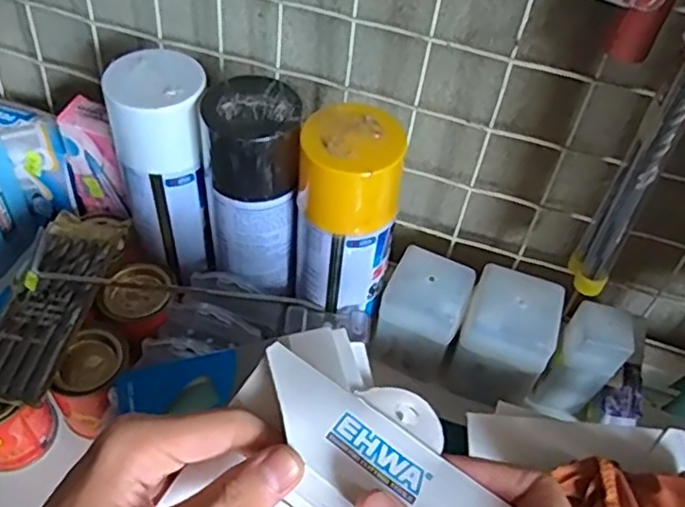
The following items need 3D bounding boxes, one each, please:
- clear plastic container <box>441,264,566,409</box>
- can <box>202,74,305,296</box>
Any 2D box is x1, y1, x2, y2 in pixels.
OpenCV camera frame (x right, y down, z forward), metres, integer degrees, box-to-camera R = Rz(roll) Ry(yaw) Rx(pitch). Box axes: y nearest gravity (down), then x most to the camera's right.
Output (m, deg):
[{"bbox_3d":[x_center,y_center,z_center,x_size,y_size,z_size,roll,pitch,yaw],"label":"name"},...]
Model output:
[{"bbox_3d":[0.116,0.063,0.484,0.063,0.090,0.057,18,46,10],"label":"clear plastic container"},{"bbox_3d":[-0.061,-0.041,0.448,0.053,0.142,0.057,4,45,-4],"label":"can"}]

